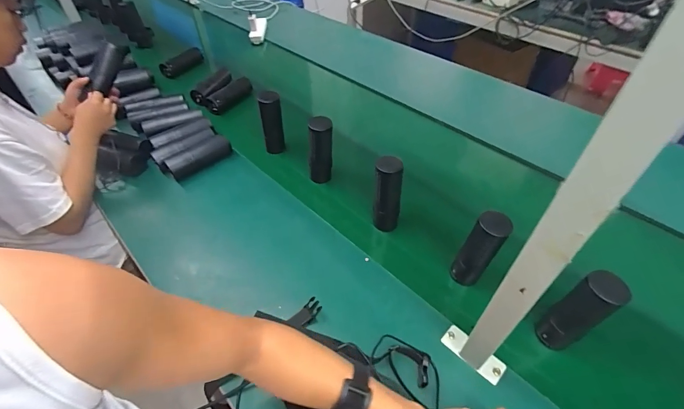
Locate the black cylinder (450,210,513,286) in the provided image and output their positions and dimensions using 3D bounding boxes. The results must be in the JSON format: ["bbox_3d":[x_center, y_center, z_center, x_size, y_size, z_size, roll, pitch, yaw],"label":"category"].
[{"bbox_3d":[0.241,0.084,0.599,0.057,0.161,0.047,29,55,25],"label":"black cylinder"}]

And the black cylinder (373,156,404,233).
[{"bbox_3d":[0.095,-0.016,0.689,0.058,0.154,0.062,1,48,3],"label":"black cylinder"}]

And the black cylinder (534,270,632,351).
[{"bbox_3d":[0.354,0.167,0.513,0.056,0.165,0.054,-21,50,-16],"label":"black cylinder"}]

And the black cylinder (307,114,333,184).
[{"bbox_3d":[-0.049,-0.130,0.796,0.062,0.156,0.054,-3,48,-1],"label":"black cylinder"}]

